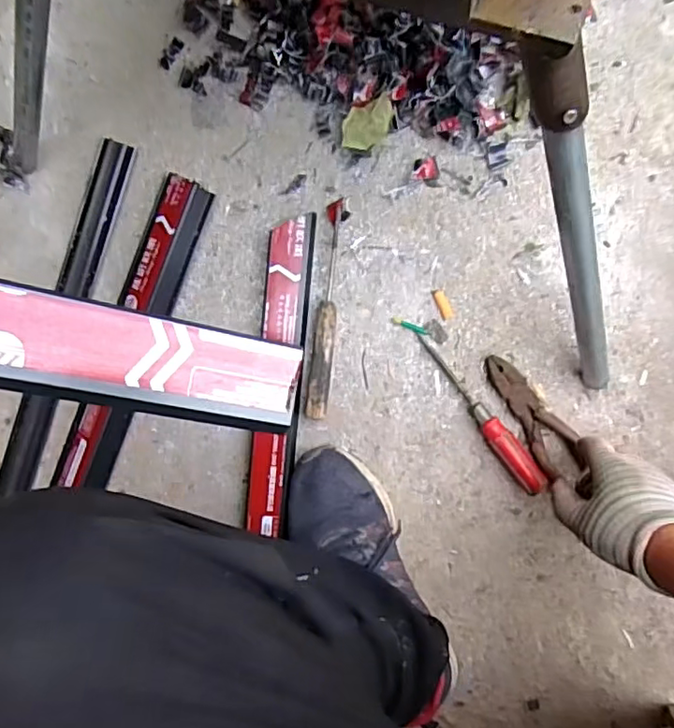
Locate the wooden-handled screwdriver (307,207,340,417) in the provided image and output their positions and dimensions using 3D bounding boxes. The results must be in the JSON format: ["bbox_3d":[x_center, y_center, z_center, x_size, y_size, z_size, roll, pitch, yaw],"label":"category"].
[{"bbox_3d":[-0.011,-0.053,0.636,0.021,0.022,0.221,6,92,9],"label":"wooden-handled screwdriver"}]

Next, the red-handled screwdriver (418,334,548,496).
[{"bbox_3d":[0.146,0.050,0.610,0.024,0.025,0.192,-38,85,8],"label":"red-handled screwdriver"}]

